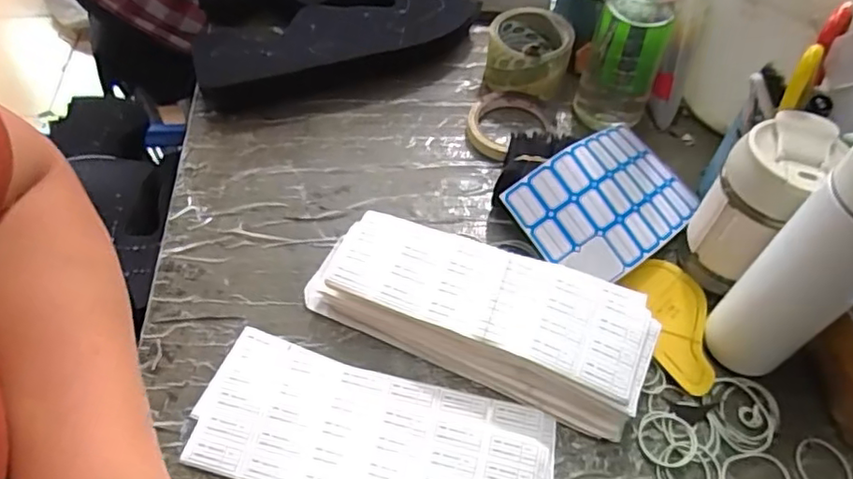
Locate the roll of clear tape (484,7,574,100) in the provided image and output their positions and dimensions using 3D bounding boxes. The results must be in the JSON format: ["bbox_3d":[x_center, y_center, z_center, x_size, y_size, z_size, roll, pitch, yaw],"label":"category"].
[{"bbox_3d":[0.116,-0.211,0.678,0.091,0.057,0.096,11,55,8],"label":"roll of clear tape"}]

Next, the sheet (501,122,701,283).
[{"bbox_3d":[0.176,-0.040,0.556,0.178,0.034,0.116,-31,78,-25],"label":"sheet"}]

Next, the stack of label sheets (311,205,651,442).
[{"bbox_3d":[0.046,0.053,0.501,0.272,0.044,0.111,21,57,15],"label":"stack of label sheets"}]

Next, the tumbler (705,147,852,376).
[{"bbox_3d":[0.267,0.023,0.411,0.059,0.220,0.064,15,56,11],"label":"tumbler"}]

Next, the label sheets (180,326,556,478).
[{"bbox_3d":[-0.042,0.151,0.458,0.269,0.009,0.111,15,56,8],"label":"label sheets"}]

